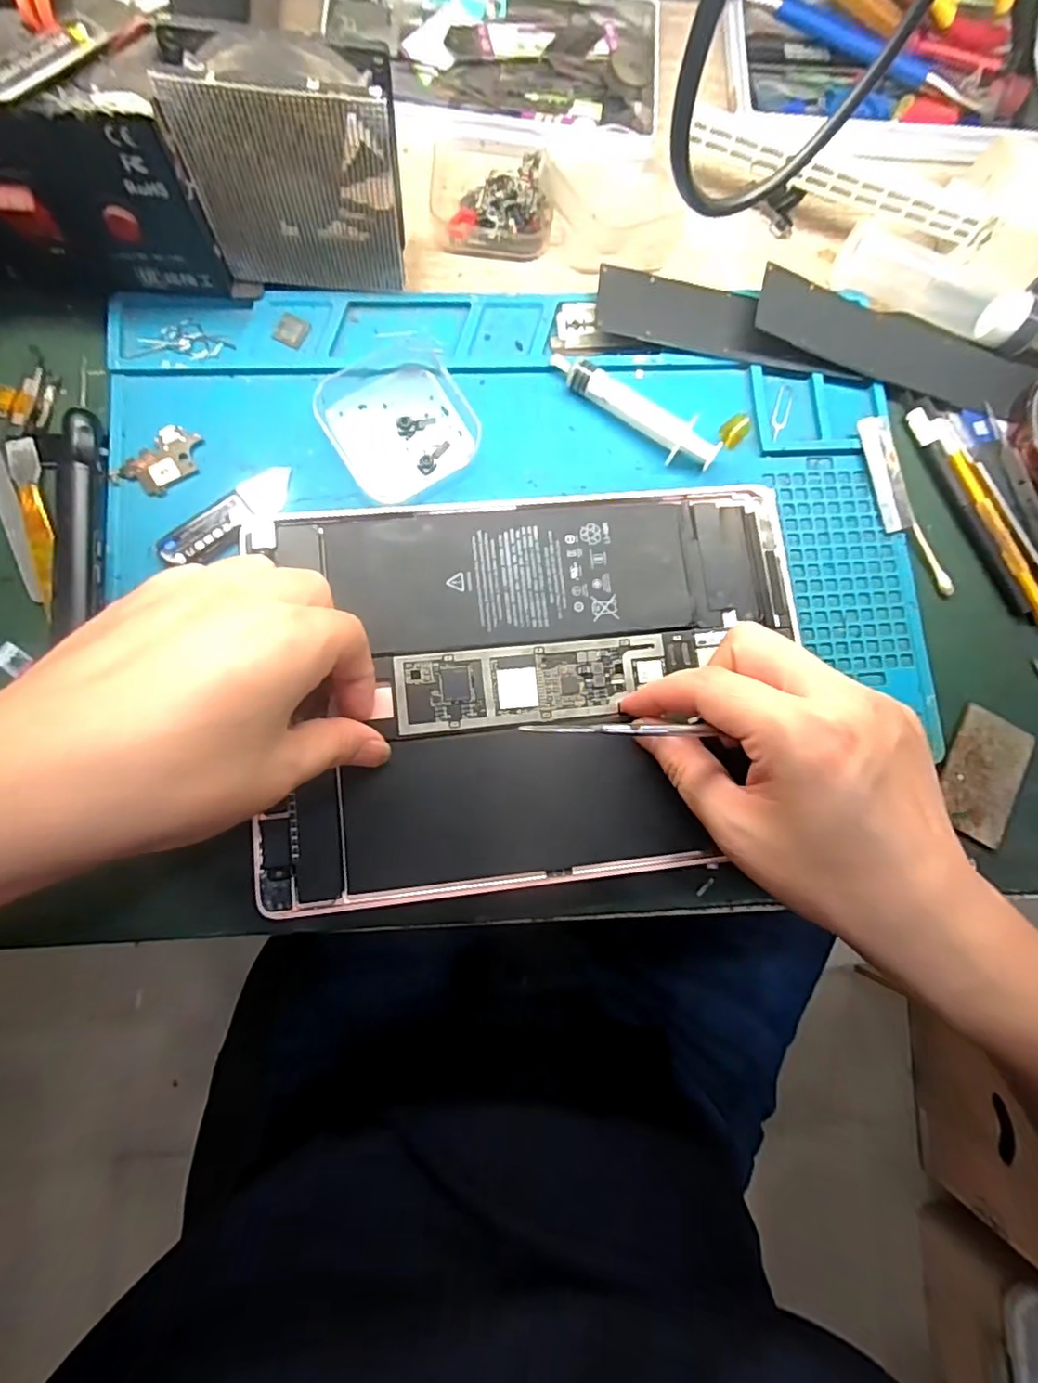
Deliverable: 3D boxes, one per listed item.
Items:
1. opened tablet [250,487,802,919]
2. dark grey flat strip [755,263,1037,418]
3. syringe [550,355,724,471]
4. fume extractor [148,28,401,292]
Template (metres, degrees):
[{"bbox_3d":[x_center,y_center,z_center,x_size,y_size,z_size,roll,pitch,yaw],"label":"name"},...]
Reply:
[{"bbox_3d":[0.010,-0.005,0.262,0.239,0.008,0.170,-6,83,-5],"label":"opened tablet"},{"bbox_3d":[0.196,-0.175,0.297,0.162,0.009,0.038,12,87,-10],"label":"dark grey flat strip"},{"bbox_3d":[0.054,-0.135,0.281,0.090,0.013,0.019,30,82,0],"label":"syringe"},{"bbox_3d":[-0.090,-0.212,0.242,0.080,0.084,0.027,-4,83,-5],"label":"fume extractor"}]

